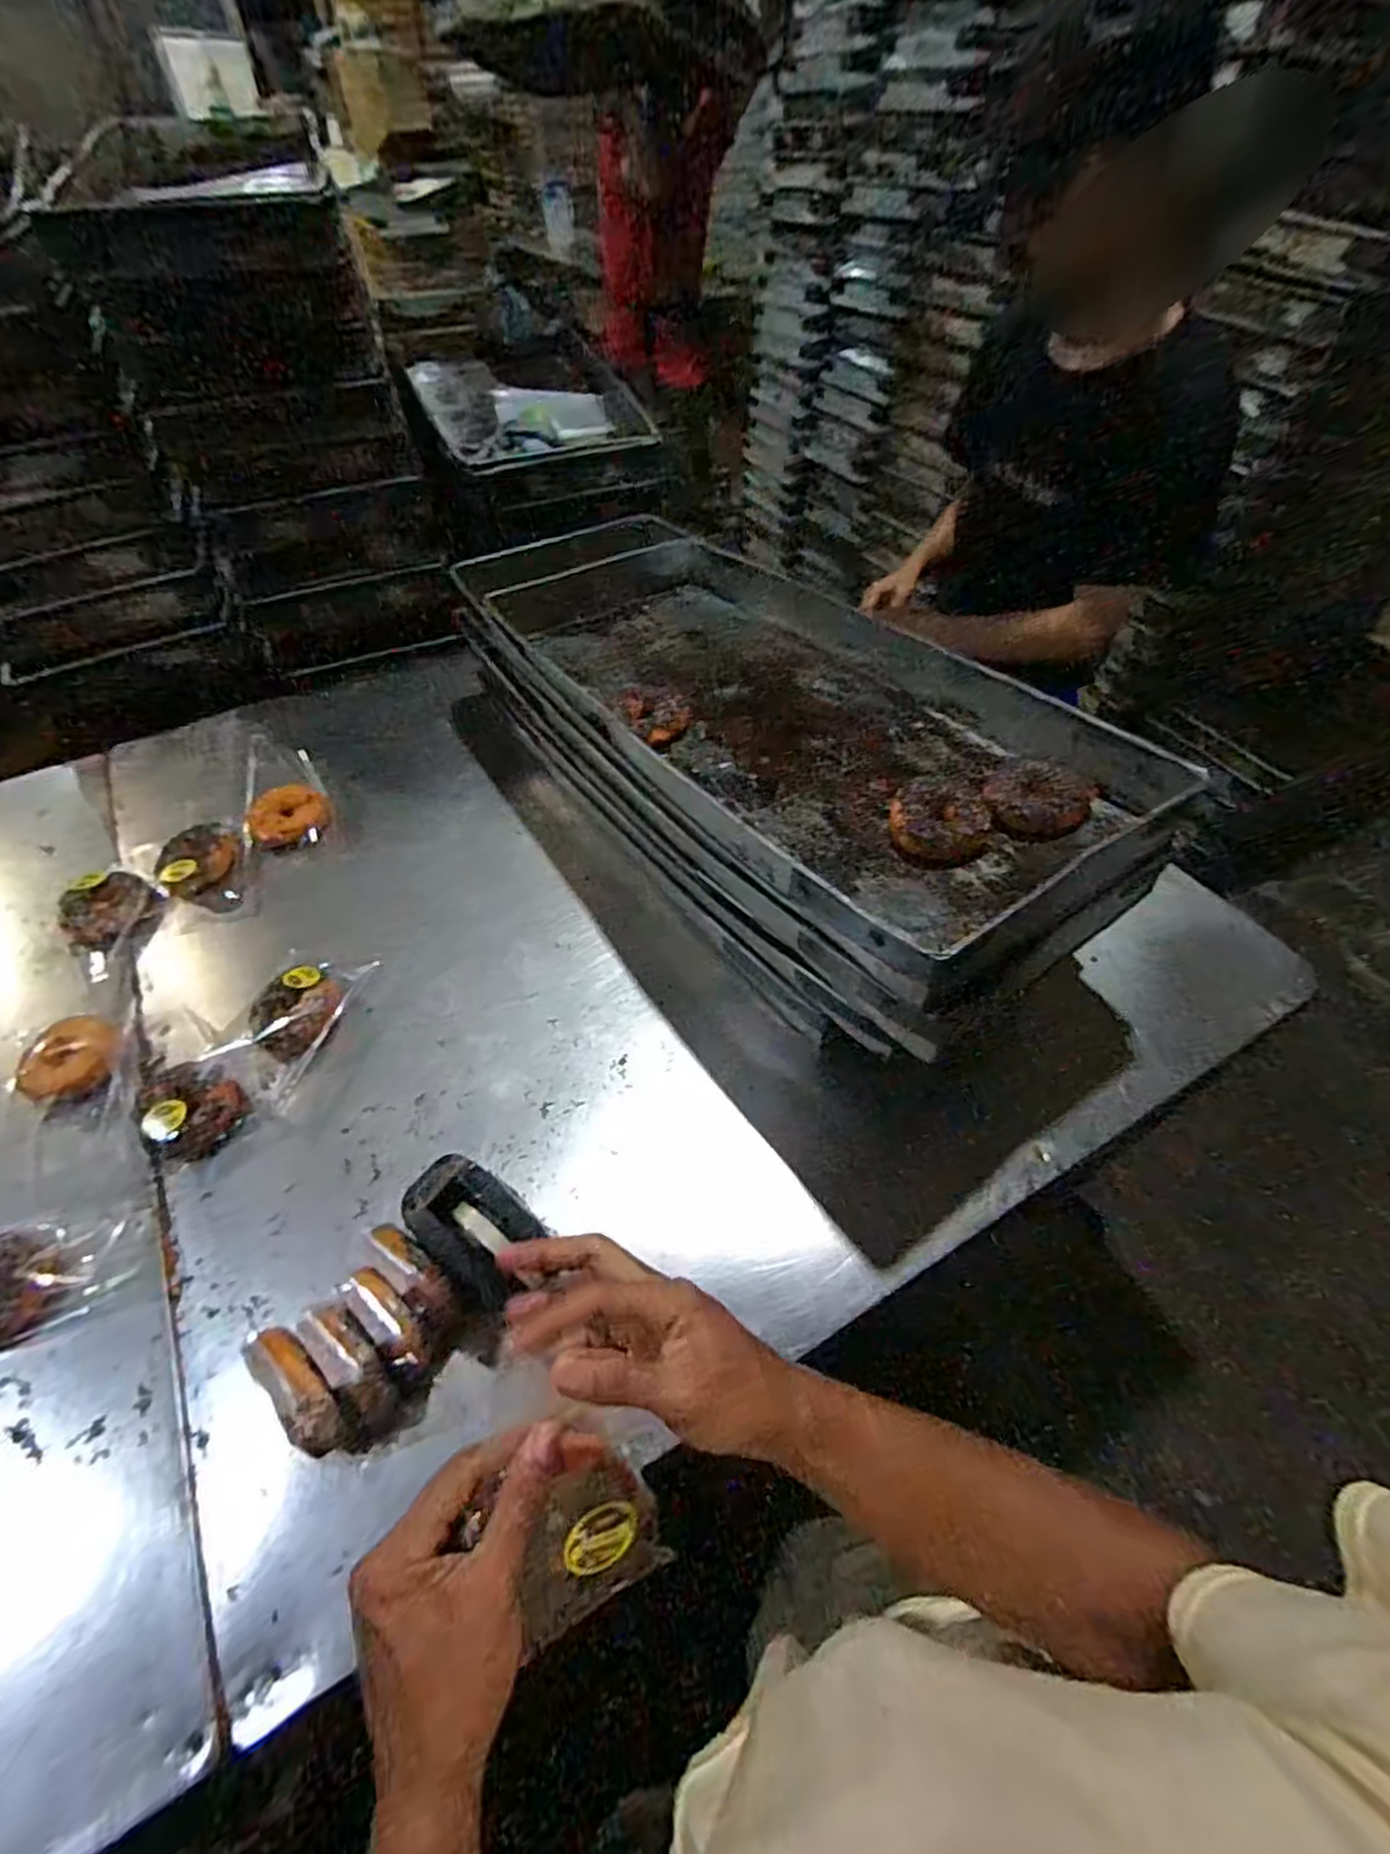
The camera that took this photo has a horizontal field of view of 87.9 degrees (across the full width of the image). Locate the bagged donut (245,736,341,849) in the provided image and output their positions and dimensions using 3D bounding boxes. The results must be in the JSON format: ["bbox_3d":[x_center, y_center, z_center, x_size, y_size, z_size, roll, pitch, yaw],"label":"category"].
[{"bbox_3d":[-0.583,-0.184,1.018,0.114,0.063,0.188,-23,57,-17],"label":"bagged donut"}]

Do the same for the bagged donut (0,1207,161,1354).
[{"bbox_3d":[-0.610,0.314,0.647,0.199,0.040,0.109,-13,55,-10],"label":"bagged donut"}]

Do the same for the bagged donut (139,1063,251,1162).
[{"bbox_3d":[-0.518,0.188,0.740,0.102,0.034,0.086,20,56,14],"label":"bagged donut"}]

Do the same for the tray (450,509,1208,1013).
[{"bbox_3d":[0.098,-0.284,0.857,0.432,0.067,0.843,-29,52,-22],"label":"tray"}]

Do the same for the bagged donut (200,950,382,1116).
[{"bbox_3d":[-0.450,0.097,0.804,0.099,0.039,0.188,16,55,11],"label":"bagged donut"}]

